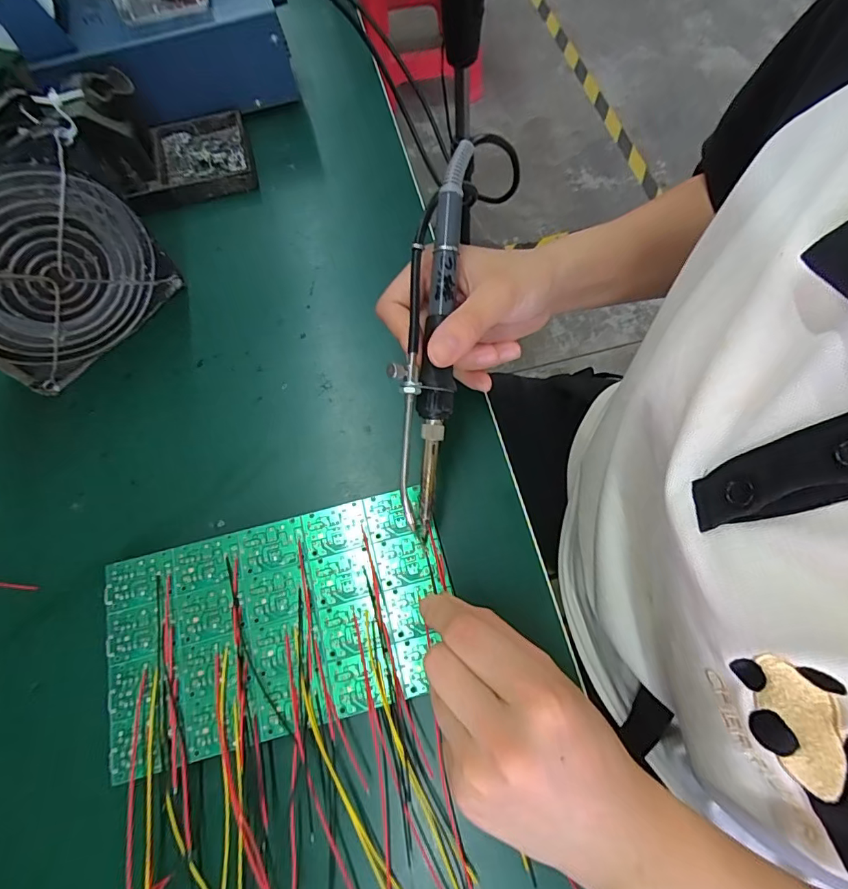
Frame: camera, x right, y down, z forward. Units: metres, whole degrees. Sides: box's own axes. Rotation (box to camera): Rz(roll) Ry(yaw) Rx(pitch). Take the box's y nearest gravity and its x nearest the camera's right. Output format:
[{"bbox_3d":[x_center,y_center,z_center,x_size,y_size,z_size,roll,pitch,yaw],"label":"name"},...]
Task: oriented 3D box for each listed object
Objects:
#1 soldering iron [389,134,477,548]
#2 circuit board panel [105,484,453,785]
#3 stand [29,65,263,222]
[{"bbox_3d":[0.002,-0.057,0.245,0.030,0.028,0.203,5,87,3],"label":"soldering iron"},{"bbox_3d":[-0.073,0.089,0.243,0.171,0.004,0.100,-14,68,-5],"label":"circuit board panel"},{"bbox_3d":[-0.192,-0.232,0.353,0.107,0.067,0.080,-15,68,-6],"label":"stand"}]

